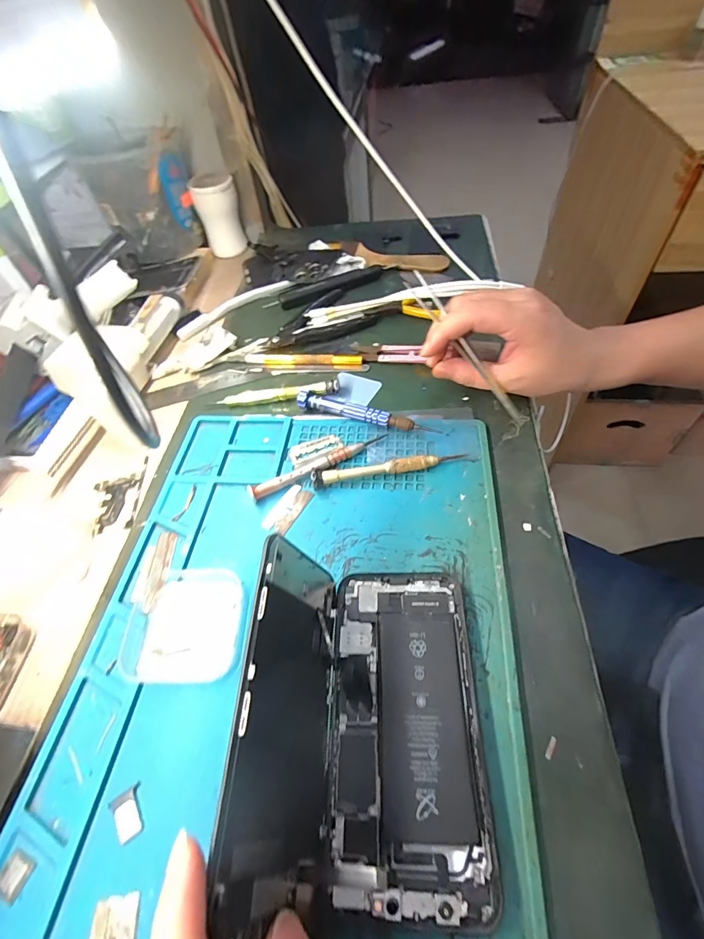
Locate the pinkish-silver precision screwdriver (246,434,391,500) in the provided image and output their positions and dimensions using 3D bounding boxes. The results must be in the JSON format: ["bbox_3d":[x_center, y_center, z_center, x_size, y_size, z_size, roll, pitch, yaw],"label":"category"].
[{"bbox_3d":[-0.024,-0.003,0.306,0.111,0.012,0.010,-25,55,-13],"label":"pinkish-silver precision screwdriver"}]

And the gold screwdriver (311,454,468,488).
[{"bbox_3d":[0.026,-0.003,0.299,0.112,0.014,0.015,-11,53,-3],"label":"gold screwdriver"}]

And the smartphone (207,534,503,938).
[{"bbox_3d":[0.009,0.105,0.183,0.102,0.067,0.143,-1,53,5],"label":"smartphone"}]

